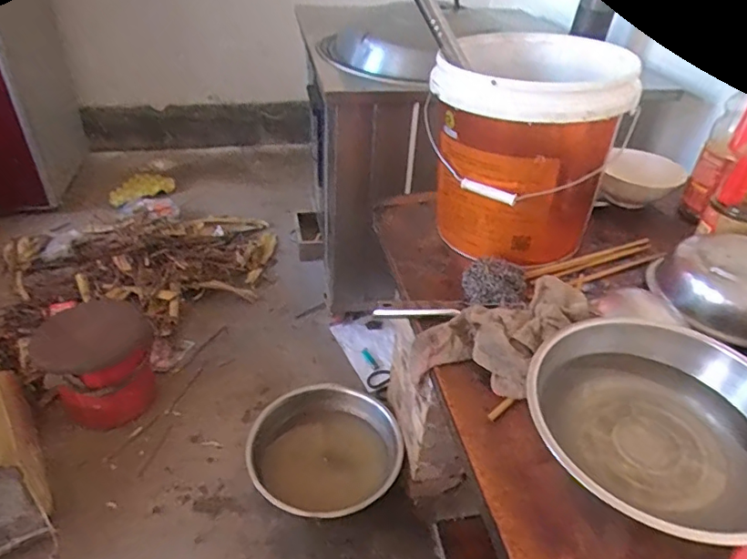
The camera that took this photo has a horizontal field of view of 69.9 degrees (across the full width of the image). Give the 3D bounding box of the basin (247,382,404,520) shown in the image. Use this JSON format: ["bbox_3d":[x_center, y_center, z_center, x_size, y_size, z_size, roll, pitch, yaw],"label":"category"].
[{"bbox_3d":[-0.109,0.384,1.178,0.318,0.152,0.290,2,37,-1],"label":"basin"}]

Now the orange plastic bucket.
[{"bbox_3d":[0.212,-0.176,0.756,0.235,0.263,0.234,13,38,13],"label":"orange plastic bucket"}]

